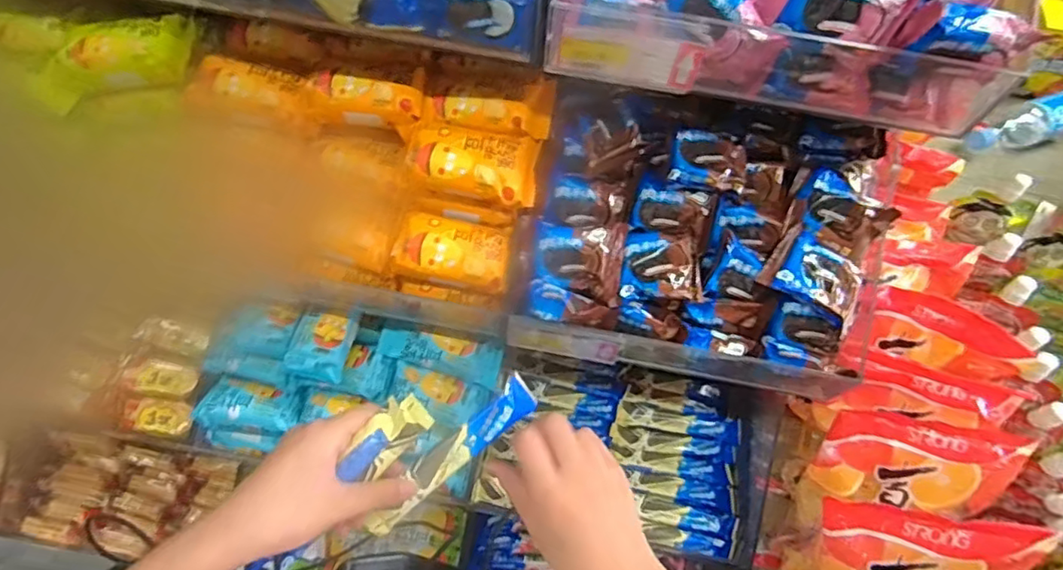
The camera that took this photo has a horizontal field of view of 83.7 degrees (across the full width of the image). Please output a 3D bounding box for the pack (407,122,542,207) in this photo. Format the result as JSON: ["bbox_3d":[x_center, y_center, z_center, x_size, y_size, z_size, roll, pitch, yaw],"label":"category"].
[{"bbox_3d":[-0.044,-0.100,0.472,0.099,0.023,0.057,13,64,3],"label":"pack"}]

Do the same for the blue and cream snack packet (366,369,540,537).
[{"bbox_3d":[-0.057,0.125,0.430,0.148,0.019,0.025,-41,72,-8],"label":"blue and cream snack packet"}]

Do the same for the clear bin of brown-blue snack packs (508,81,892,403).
[{"bbox_3d":[0.146,-0.038,0.508,0.282,0.143,0.210,12,64,2],"label":"clear bin of brown-blue snack packs"}]

